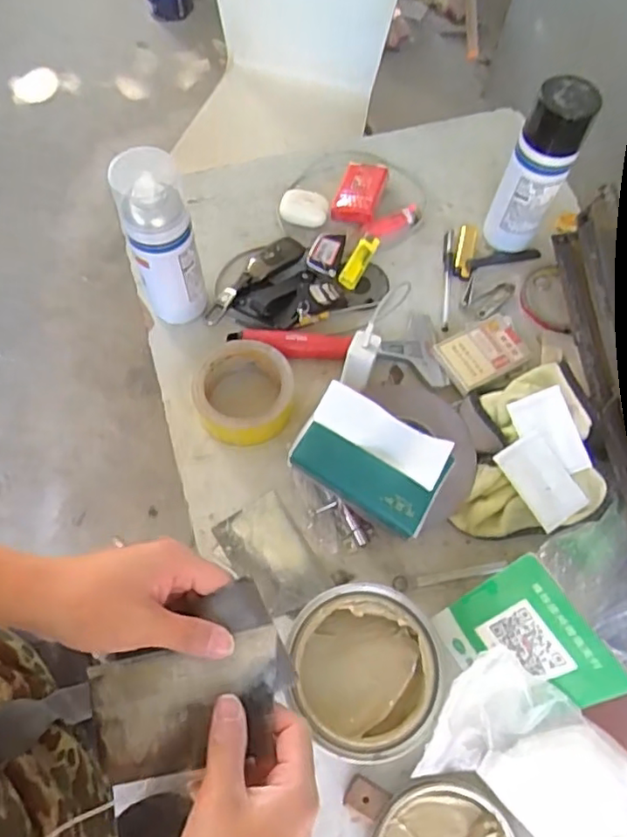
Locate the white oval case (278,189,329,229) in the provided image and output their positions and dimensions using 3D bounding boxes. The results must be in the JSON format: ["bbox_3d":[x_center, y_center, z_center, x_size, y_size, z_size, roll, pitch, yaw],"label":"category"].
[{"bbox_3d":[-0.012,-0.266,0.779,0.060,0.016,0.048,10,66,2],"label":"white oval case"}]

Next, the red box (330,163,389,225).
[{"bbox_3d":[0.059,-0.290,0.789,0.056,0.028,0.088,16,66,5],"label":"red box"}]

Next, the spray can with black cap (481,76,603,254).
[{"bbox_3d":[0.251,-0.277,0.696,0.063,0.193,0.065,1,66,-2],"label":"spray can with black cap"}]

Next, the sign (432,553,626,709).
[{"bbox_3d":[0.170,0.188,0.508,0.008,0.147,0.112,-21,69,-37],"label":"sign"}]

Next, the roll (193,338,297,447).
[{"bbox_3d":[-0.073,-0.027,0.650,0.102,0.047,0.097,1,66,-2],"label":"roll"}]

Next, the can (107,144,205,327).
[{"bbox_3d":[-0.155,-0.178,0.635,0.066,0.193,0.061,-11,67,-7],"label":"can"}]

